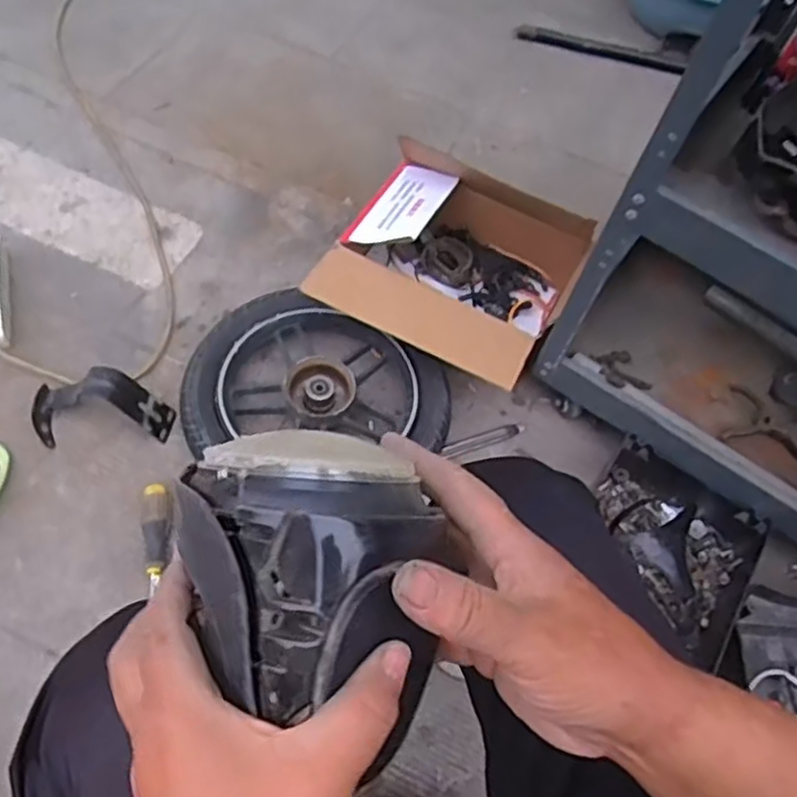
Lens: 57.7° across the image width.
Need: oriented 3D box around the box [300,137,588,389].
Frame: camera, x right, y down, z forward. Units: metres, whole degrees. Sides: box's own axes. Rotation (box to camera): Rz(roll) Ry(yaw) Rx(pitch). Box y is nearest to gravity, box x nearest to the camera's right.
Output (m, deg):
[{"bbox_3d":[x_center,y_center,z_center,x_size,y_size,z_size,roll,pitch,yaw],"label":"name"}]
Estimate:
[{"bbox_3d":[0.072,-0.164,1.092,0.323,0.193,0.319,26,61,8],"label":"box"}]

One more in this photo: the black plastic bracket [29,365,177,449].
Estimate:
[{"bbox_3d":[-0.405,0.013,0.965,0.188,0.089,0.086,7,60,-3],"label":"black plastic bracket"}]

